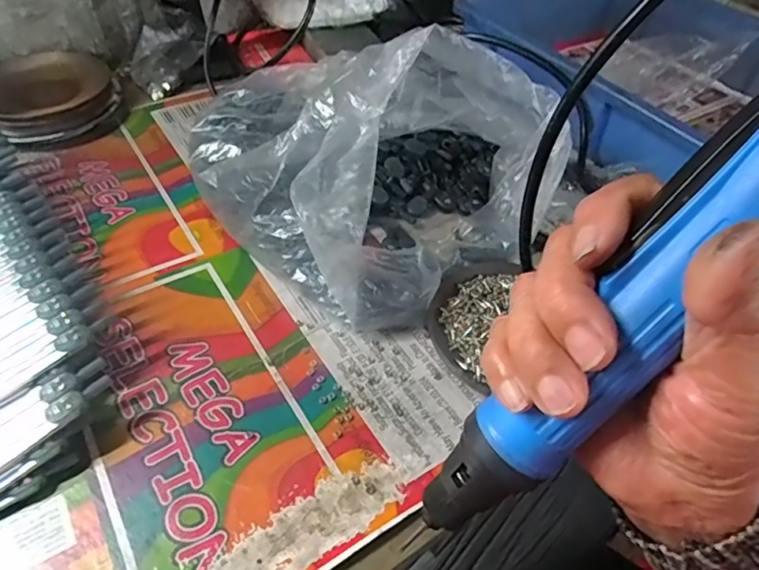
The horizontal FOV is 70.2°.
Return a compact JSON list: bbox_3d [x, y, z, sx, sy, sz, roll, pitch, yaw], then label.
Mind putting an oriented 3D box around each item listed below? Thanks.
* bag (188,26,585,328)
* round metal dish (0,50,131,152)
[{"bbox_3d":[-0.018,-0.107,0.399,0.279,0.131,0.224,23,49,16],"label":"bag"},{"bbox_3d":[-0.306,-0.175,0.503,0.117,0.031,0.126,-27,55,-27],"label":"round metal dish"}]

